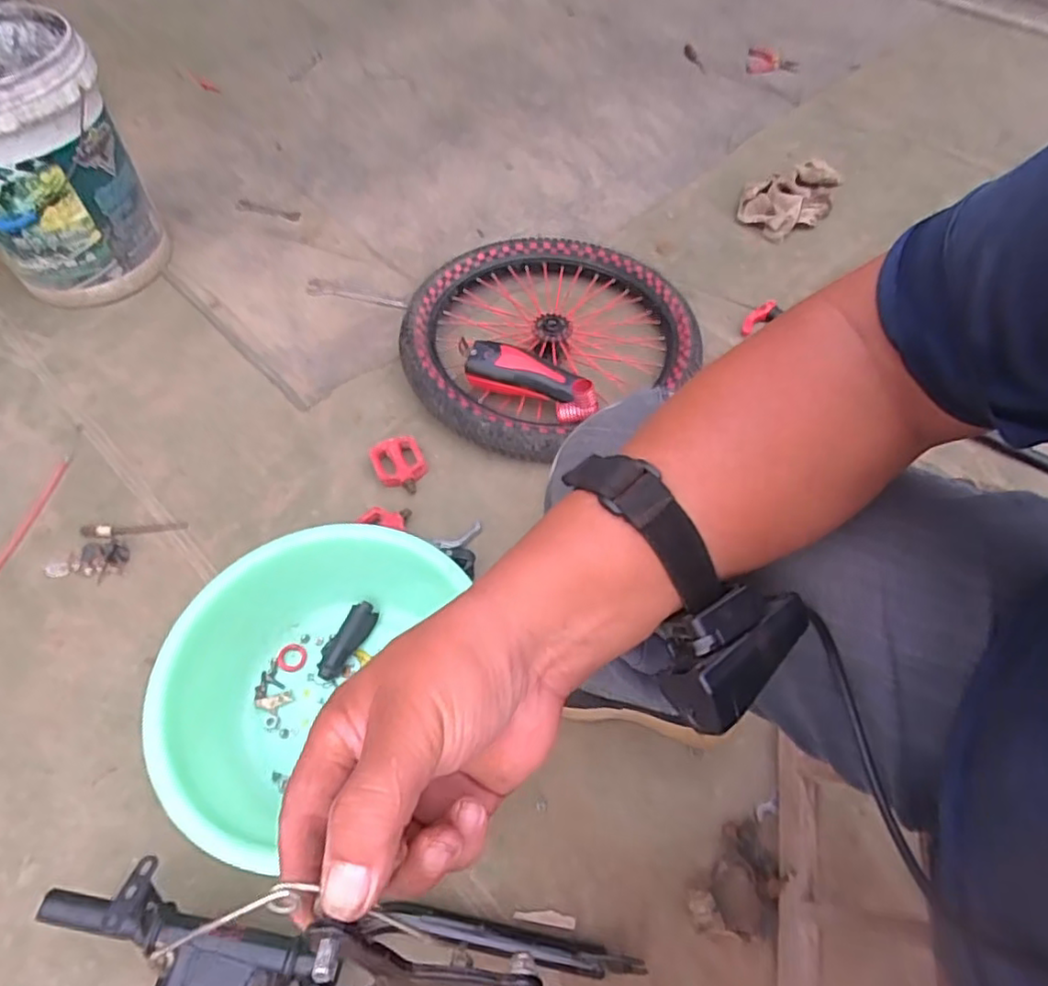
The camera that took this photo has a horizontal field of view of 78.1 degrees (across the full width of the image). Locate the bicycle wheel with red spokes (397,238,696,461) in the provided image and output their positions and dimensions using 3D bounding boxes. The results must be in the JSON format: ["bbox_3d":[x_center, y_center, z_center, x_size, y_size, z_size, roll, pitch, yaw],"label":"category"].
[{"bbox_3d":[0.032,-0.264,1.107,0.454,0.098,0.438,1,55,-2],"label":"bicycle wheel with red spokes"}]

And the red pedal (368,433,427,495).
[{"bbox_3d":[-0.187,-0.042,0.977,0.075,0.026,0.104,-22,59,-17],"label":"red pedal"}]

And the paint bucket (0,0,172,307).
[{"bbox_3d":[-0.834,-0.545,1.103,0.282,0.376,0.296,-37,64,-23],"label":"paint bucket"}]

